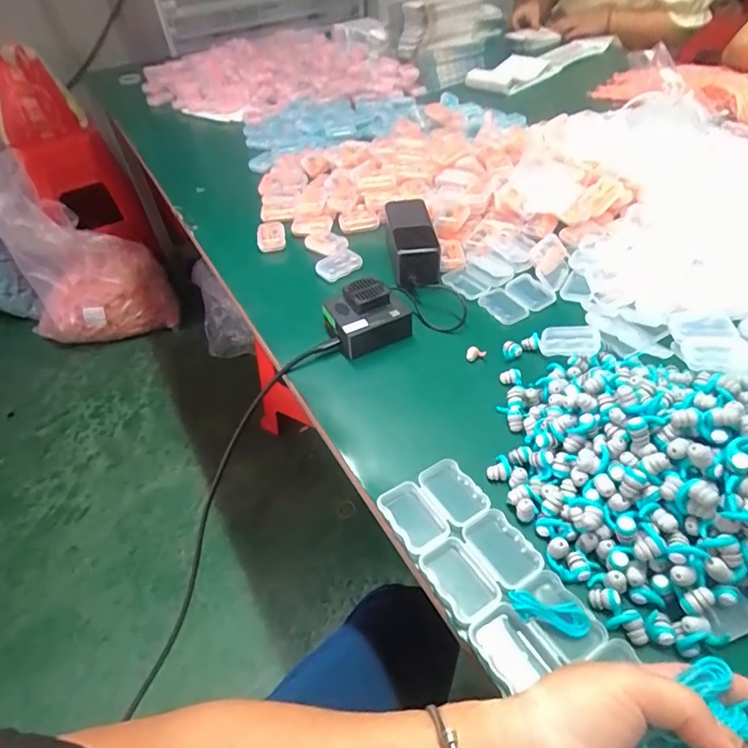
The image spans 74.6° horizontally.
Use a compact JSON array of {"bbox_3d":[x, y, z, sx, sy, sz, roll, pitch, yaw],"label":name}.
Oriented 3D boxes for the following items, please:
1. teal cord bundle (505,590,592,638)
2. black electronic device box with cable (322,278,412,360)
[{"bbox_3d":[0.114,0.155,0.320,0.054,0.012,0.017,20,49,-2],"label":"teal cord bundle"},{"bbox_3d":[-0.009,-0.064,0.523,0.081,0.045,0.064,-20,48,-15],"label":"black electronic device box with cable"}]

